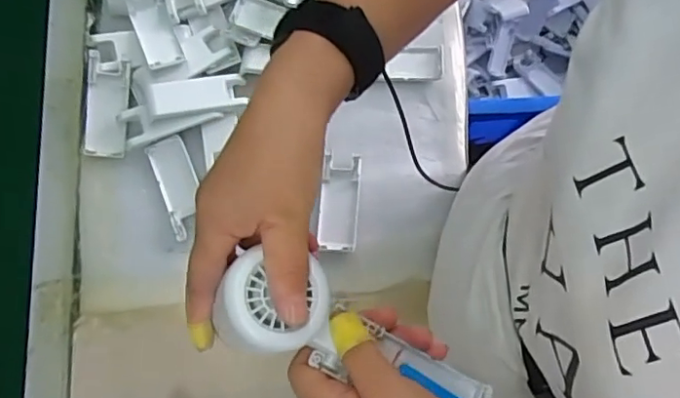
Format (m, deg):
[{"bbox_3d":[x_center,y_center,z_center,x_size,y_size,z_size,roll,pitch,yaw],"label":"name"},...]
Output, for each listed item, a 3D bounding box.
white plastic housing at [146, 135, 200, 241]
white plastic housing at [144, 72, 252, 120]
[{"bbox_3d":[-0.165,-0.012,0.586,0.039,0.016,0.101,-20,77,-4],"label":"white plastic housing"},{"bbox_3d":[-0.148,-0.108,0.593,0.097,0.010,0.037,-12,76,-16],"label":"white plastic housing"}]

